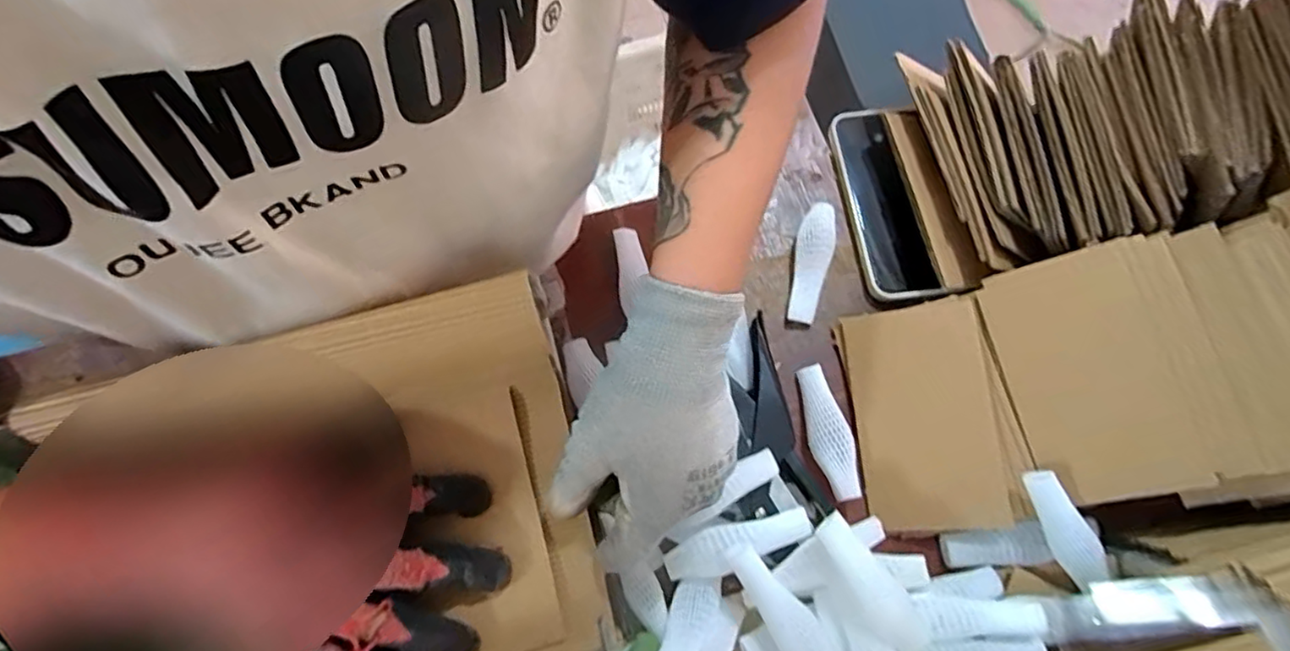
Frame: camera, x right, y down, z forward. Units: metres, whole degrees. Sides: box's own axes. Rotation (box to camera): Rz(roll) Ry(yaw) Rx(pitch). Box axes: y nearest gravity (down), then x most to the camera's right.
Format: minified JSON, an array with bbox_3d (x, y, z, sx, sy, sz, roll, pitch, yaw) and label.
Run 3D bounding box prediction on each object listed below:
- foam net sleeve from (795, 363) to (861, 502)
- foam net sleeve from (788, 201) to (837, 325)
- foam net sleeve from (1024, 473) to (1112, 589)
[{"bbox_3d":[0.118,0.067,0.401,0.024,0.016,0.086,-12,74,-4],"label":"foam net sleeve"},{"bbox_3d":[0.116,-0.045,0.440,0.026,0.012,0.087,18,75,5],"label":"foam net sleeve"},{"bbox_3d":[0.244,0.117,0.360,0.013,0.024,0.079,-31,94,-49],"label":"foam net sleeve"}]

